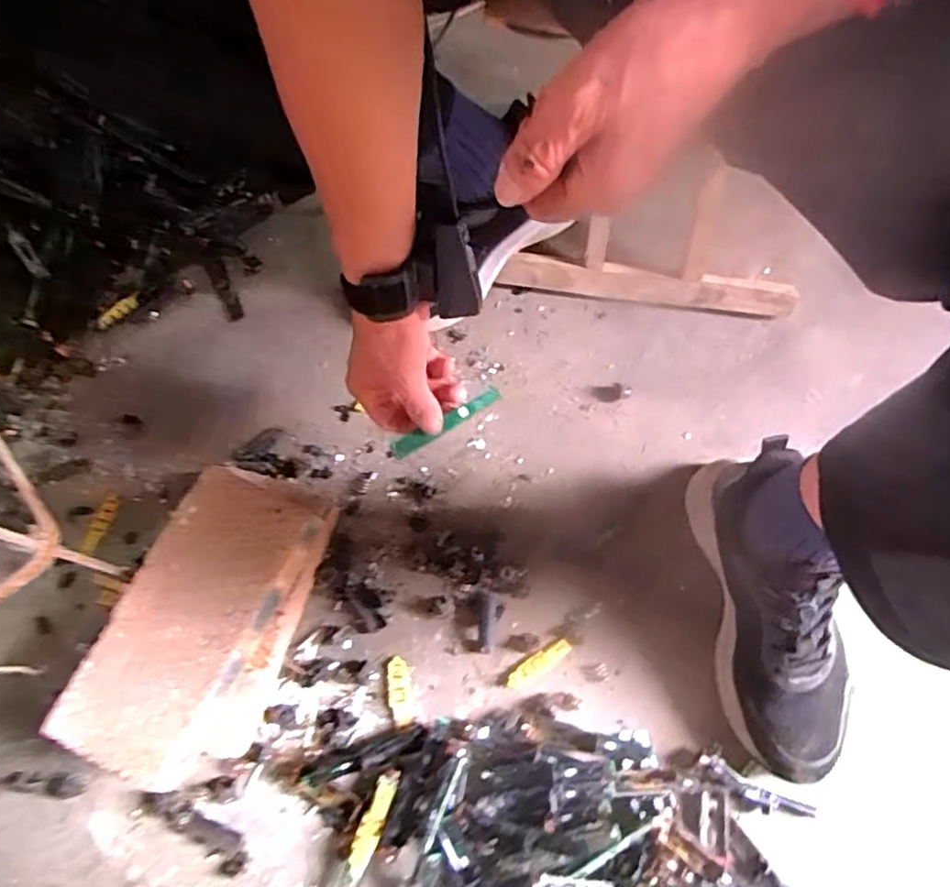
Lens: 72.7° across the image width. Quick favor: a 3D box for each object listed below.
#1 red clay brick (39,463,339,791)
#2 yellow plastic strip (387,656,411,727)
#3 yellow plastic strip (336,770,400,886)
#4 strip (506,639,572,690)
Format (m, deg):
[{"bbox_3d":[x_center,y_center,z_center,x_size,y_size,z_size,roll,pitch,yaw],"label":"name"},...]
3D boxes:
[{"bbox_3d":[-0.218,0.148,0.545,0.117,0.102,0.239,22,71,11],"label":"red clay brick"},{"bbox_3d":[-0.067,0.217,0.567,0.019,0.004,0.055,-4,68,1],"label":"yellow plastic strip"},{"bbox_3d":[-0.087,0.313,0.511,0.018,0.009,0.100,19,70,10],"label":"yellow plastic strip"},{"bbox_3d":[0.056,0.194,0.568,0.063,0.004,0.015,-34,70,-10],"label":"strip"}]

